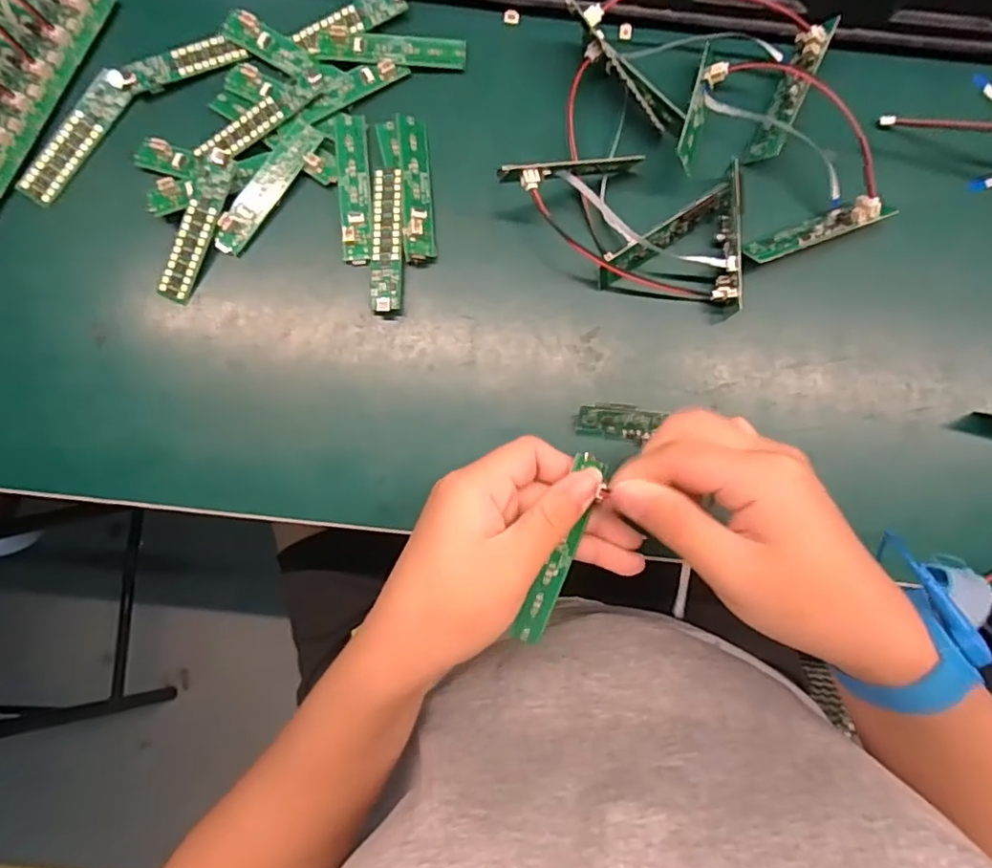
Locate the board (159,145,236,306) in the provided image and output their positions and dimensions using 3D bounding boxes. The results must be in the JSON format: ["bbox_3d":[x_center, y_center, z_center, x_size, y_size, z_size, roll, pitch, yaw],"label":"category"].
[{"bbox_3d":[-0.166,-0.115,0.324,0.018,0.006,0.084,22,98,-17],"label":"board"}]

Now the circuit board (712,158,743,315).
[{"bbox_3d":[0.126,-0.107,0.321,0.012,0.022,0.074,-1,85,0],"label":"circuit board"}]

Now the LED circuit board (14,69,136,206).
[{"bbox_3d":[-0.236,-0.168,0.329,0.020,0.007,0.085,35,88,-14],"label":"LED circuit board"}]

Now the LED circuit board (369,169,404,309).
[{"bbox_3d":[-0.061,-0.109,0.329,0.018,0.008,0.081,1,85,0],"label":"LED circuit board"}]

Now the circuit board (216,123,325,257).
[{"bbox_3d":[-0.129,-0.138,0.330,0.020,0.005,0.083,33,85,2],"label":"circuit board"}]

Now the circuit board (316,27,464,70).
[{"bbox_3d":[-0.060,-0.220,0.336,0.084,0.007,0.020,2,85,0],"label":"circuit board"}]

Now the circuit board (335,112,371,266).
[{"bbox_3d":[-0.080,-0.139,0.331,0.018,0.006,0.086,-5,85,-1],"label":"circuit board"}]

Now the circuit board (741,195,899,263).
[{"bbox_3d":[0.174,-0.112,0.322,0.080,0.014,0.016,-20,85,-2],"label":"circuit board"}]

